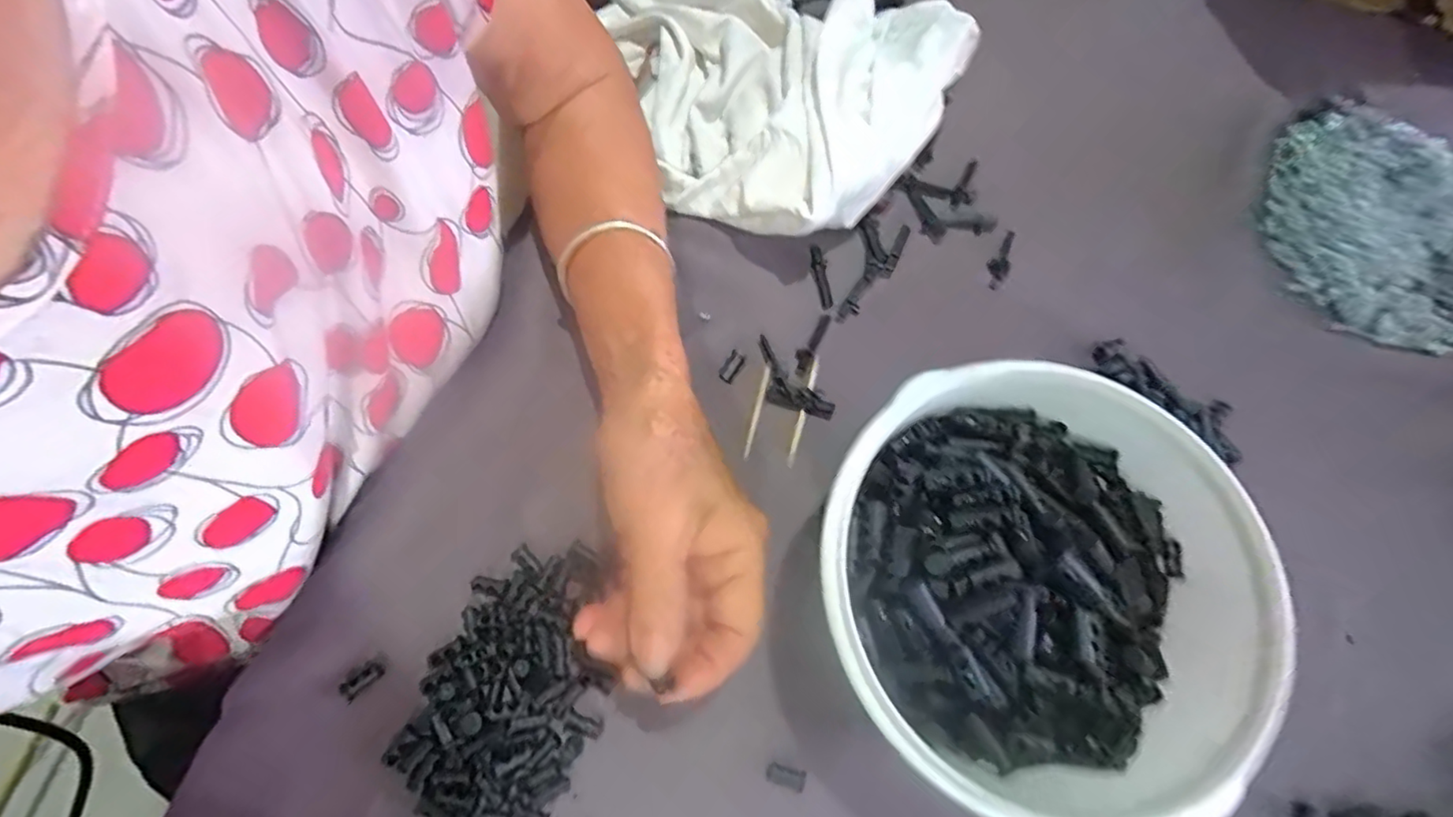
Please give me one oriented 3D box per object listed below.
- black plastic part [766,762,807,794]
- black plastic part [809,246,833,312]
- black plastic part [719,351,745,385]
[{"bbox_3d":[0.025,0.158,0.263,0.016,0.007,0.009,16,71,6],"label":"black plastic part"},{"bbox_3d":[0.053,-0.073,0.341,0.009,0.004,0.039,-5,70,-1],"label":"black plastic part"},{"bbox_3d":[0.002,-0.022,0.325,0.009,0.004,0.016,32,73,12],"label":"black plastic part"}]

